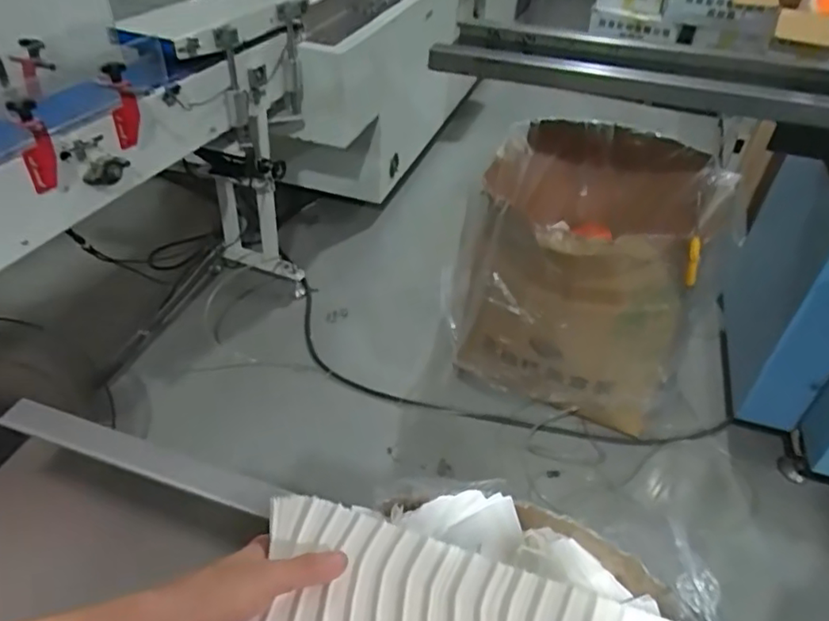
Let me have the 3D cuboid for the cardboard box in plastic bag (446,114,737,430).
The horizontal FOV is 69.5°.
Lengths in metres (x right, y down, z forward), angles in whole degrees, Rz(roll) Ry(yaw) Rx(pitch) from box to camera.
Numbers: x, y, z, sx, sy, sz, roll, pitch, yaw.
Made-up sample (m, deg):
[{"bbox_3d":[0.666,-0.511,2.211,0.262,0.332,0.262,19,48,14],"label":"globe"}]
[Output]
[{"bbox_3d":[0.491,-0.125,1.772,0.607,0.595,0.714,17,42,14],"label":"cardboard box in plastic bag"}]

